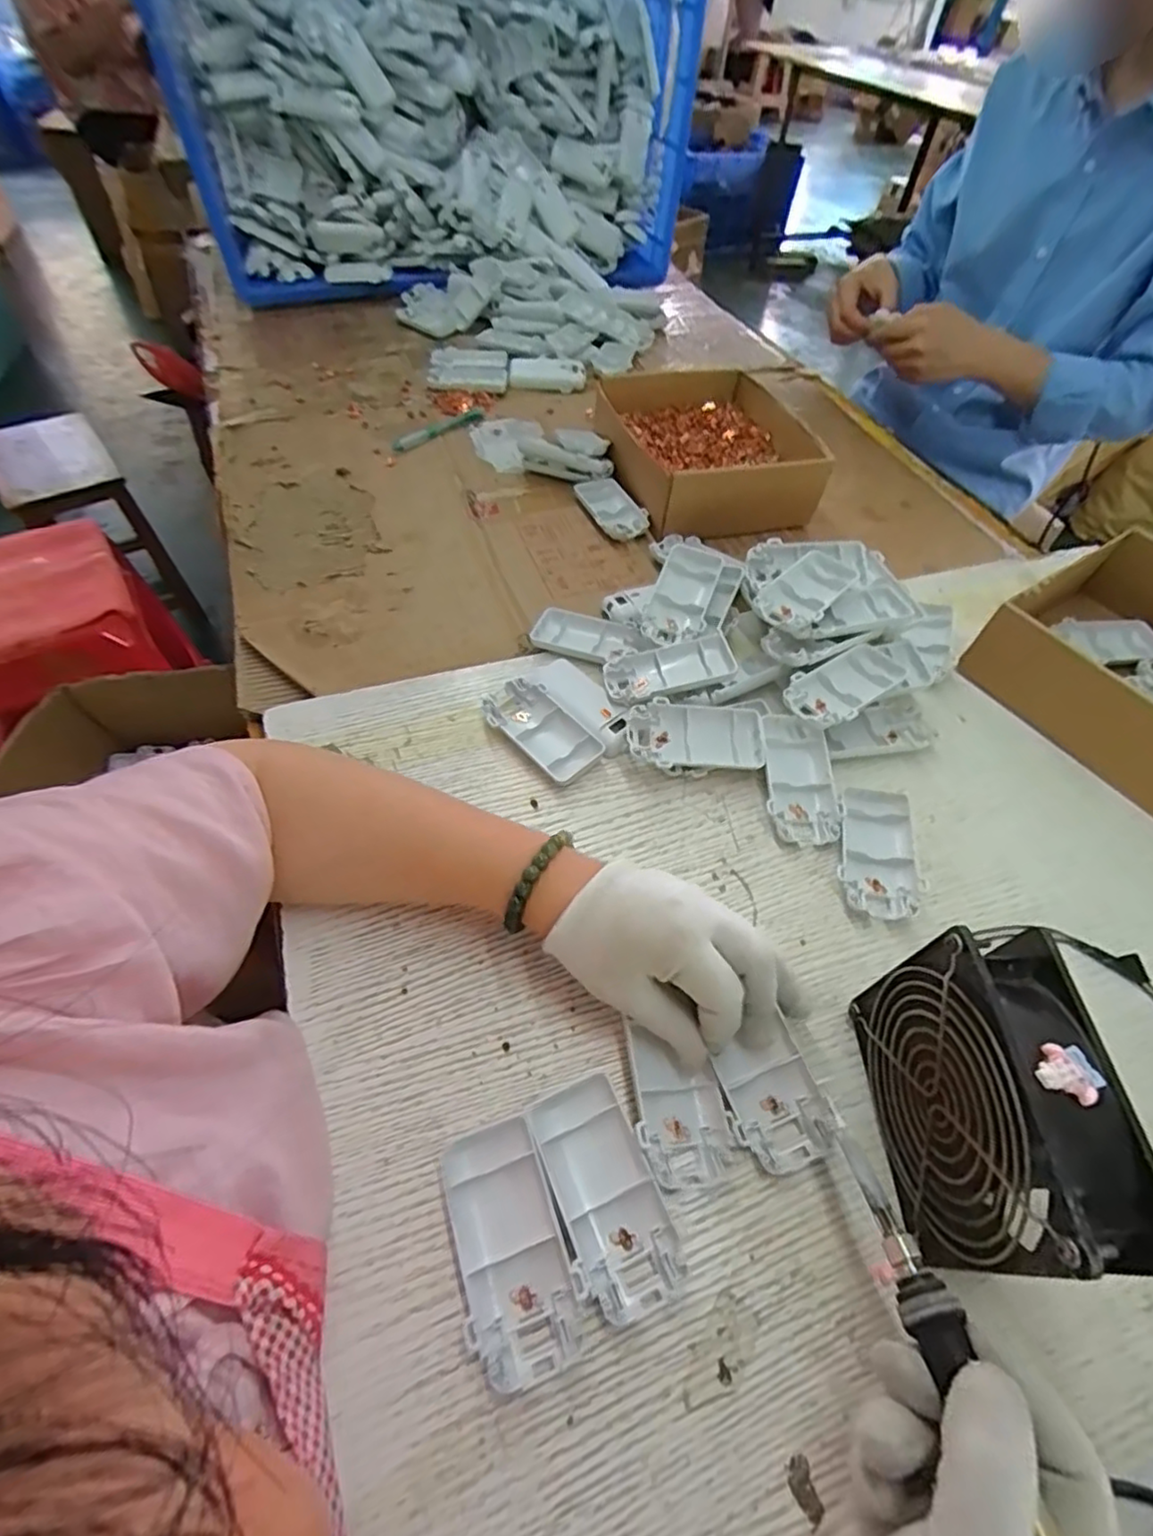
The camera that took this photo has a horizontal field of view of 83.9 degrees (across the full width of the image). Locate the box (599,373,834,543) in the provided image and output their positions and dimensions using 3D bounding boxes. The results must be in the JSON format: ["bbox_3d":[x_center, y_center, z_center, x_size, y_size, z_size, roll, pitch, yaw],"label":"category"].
[{"bbox_3d":[0.136,-0.337,0.669,0.197,0.064,0.224,-11,56,-10],"label":"box"}]

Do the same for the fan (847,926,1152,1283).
[{"bbox_3d":[0.179,0.147,0.283,0.047,0.122,0.117,-1,55,-3],"label":"fan"}]

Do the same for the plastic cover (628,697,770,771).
[{"bbox_3d":[0.084,-0.022,0.455,0.093,0.013,0.049,2,69,-6],"label":"plastic cover"}]

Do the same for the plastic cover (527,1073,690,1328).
[{"bbox_3d":[0.013,0.200,0.303,0.046,0.016,0.092,-17,57,-14],"label":"plastic cover"}]

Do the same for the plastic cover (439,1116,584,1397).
[{"bbox_3d":[-0.031,0.215,0.290,0.045,0.014,0.093,-14,57,-12],"label":"plastic cover"}]

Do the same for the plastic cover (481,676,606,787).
[{"bbox_3d":[-0.028,-0.028,0.466,0.048,0.015,0.094,-32,62,-22],"label":"plastic cover"}]

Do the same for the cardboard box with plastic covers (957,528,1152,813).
[{"bbox_3d":[0.448,-0.080,0.499,0.198,0.059,0.189,-29,61,-21],"label":"cardboard box with plastic covers"}]

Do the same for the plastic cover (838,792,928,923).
[{"bbox_3d":[0.195,0.054,0.421,0.049,0.013,0.091,7,55,2],"label":"plastic cover"}]

